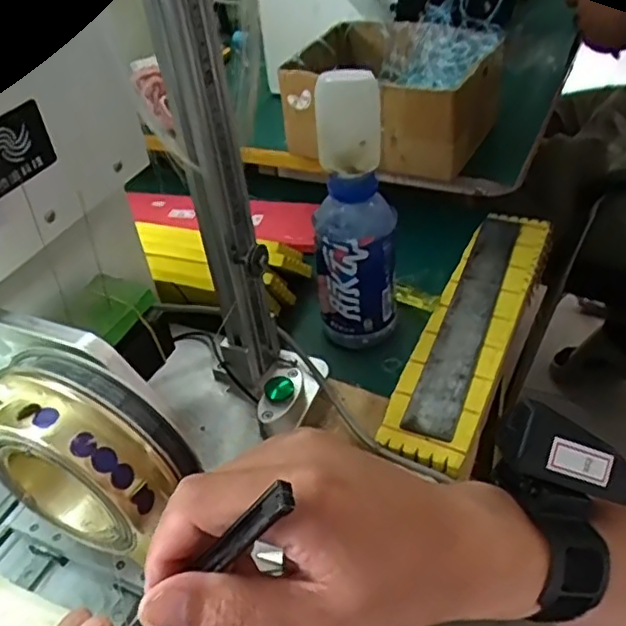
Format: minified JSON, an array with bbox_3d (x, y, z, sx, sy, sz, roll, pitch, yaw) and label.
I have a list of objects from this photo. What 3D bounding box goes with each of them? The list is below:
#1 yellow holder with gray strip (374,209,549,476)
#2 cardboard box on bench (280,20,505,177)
[{"bbox_3d":[0.150,0.004,0.589,0.076,0.012,0.336,15,44,23],"label":"yellow holder with gray strip"},{"bbox_3d":[0.085,-0.237,0.687,0.198,0.101,0.155,17,45,25],"label":"cardboard box on bench"}]

